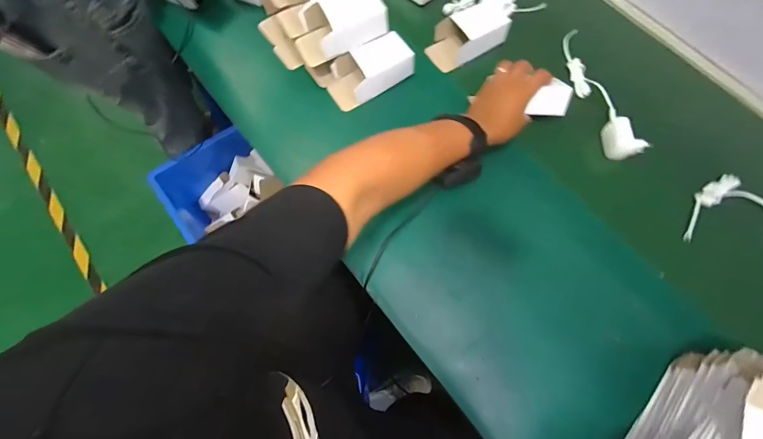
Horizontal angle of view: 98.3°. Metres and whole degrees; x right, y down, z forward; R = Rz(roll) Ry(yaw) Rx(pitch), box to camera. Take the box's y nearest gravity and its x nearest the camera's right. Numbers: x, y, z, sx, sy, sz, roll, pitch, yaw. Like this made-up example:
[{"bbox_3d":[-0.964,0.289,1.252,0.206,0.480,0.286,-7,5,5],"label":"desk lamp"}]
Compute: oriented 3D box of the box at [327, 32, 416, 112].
[{"bbox_3d":[-0.020,-0.251,0.558,0.140,0.056,0.077,-26,74,-10],"label":"box"}]

